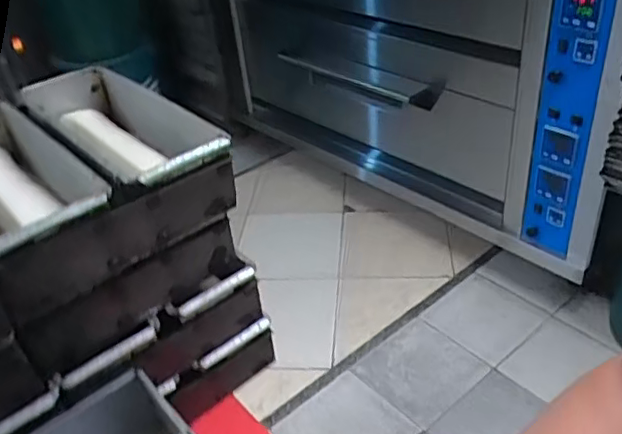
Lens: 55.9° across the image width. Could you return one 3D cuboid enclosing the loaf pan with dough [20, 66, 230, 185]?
[{"bbox_3d":[-0.259,-0.103,0.776,0.138,0.092,0.394,-29,41,-28],"label":"loaf pan with dough"}]

